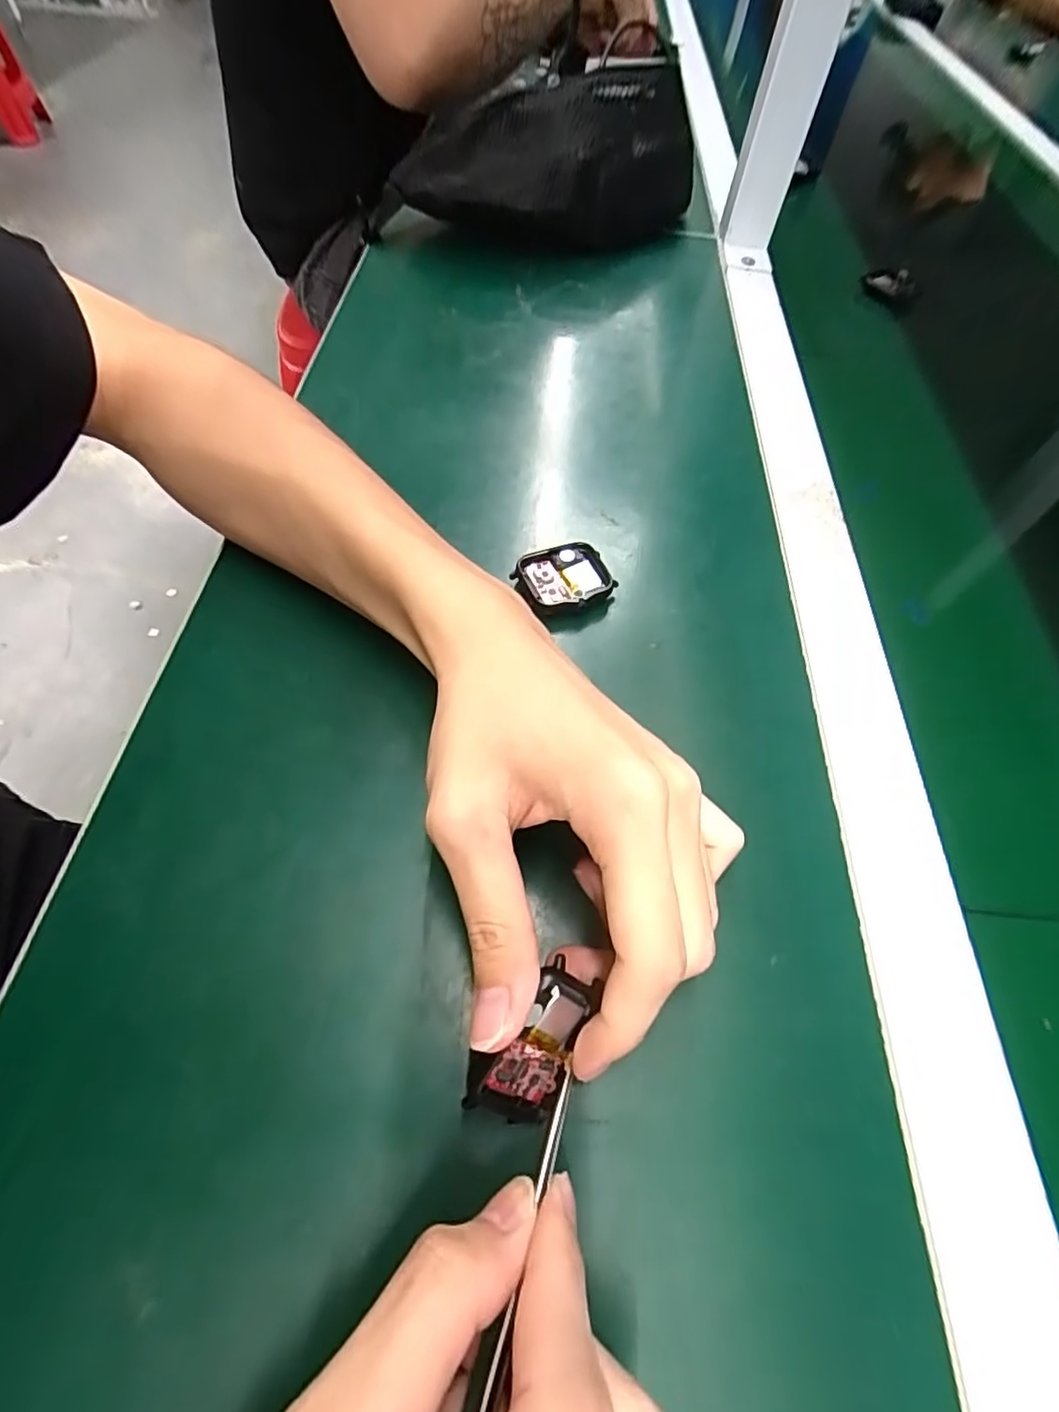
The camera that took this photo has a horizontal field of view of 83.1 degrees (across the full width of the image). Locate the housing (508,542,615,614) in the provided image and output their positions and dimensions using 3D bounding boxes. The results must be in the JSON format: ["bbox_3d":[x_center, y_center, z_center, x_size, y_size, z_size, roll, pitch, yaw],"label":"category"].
[{"bbox_3d":[0.018,-0.063,0.303,0.047,0.011,0.036,-14,60,-12],"label":"housing"}]

